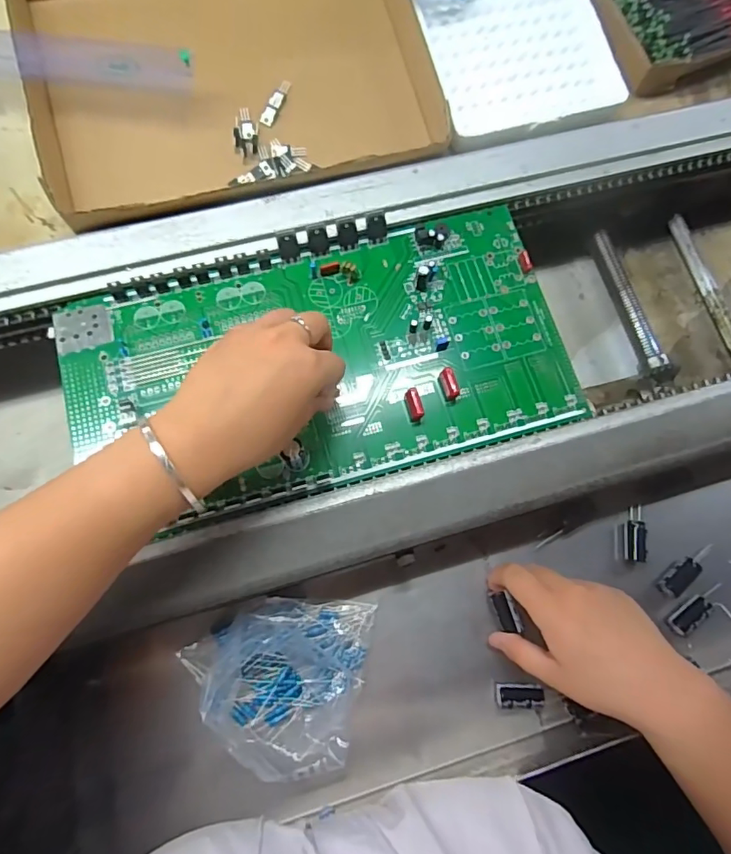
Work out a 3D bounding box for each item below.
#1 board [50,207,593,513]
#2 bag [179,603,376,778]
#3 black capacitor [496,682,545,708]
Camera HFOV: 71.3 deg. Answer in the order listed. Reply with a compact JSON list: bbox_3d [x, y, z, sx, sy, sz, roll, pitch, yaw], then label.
[{"bbox_3d":[-0.031,-0.048,0.375,0.358,0.019,0.176,-16,79,-5],"label":"board"},{"bbox_3d":[-0.060,0.179,0.351,0.118,0.031,0.110,5,78,0],"label":"bag"},{"bbox_3d":[0.108,0.188,0.358,0.032,0.009,0.014,-7,78,12],"label":"black capacitor"}]

